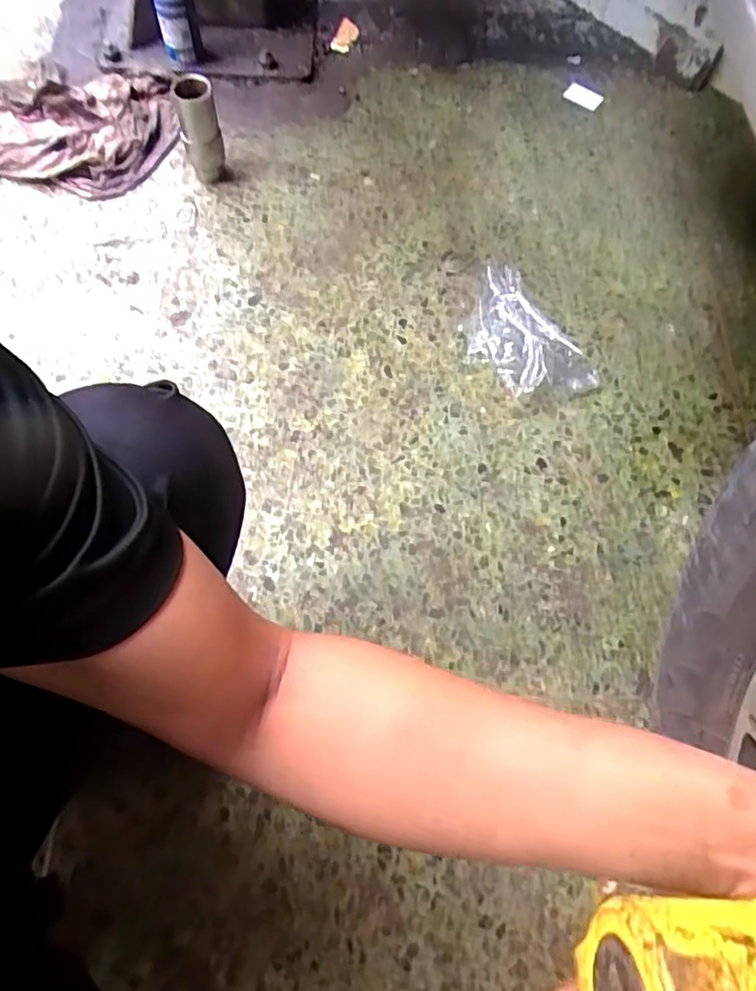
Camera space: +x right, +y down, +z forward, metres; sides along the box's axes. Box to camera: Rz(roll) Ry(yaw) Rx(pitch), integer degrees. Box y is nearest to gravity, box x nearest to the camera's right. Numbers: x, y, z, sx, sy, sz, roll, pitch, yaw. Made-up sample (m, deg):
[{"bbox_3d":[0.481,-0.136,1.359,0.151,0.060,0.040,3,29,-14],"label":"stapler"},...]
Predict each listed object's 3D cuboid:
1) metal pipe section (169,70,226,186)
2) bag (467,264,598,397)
[{"bbox_3d":[-0.269,-0.558,0.978,0.059,0.154,0.044,-13,60,-12],"label":"metal pipe section"},{"bbox_3d":[0.202,-0.227,0.927,0.143,0.051,0.227,-30,65,-21],"label":"bag"}]

